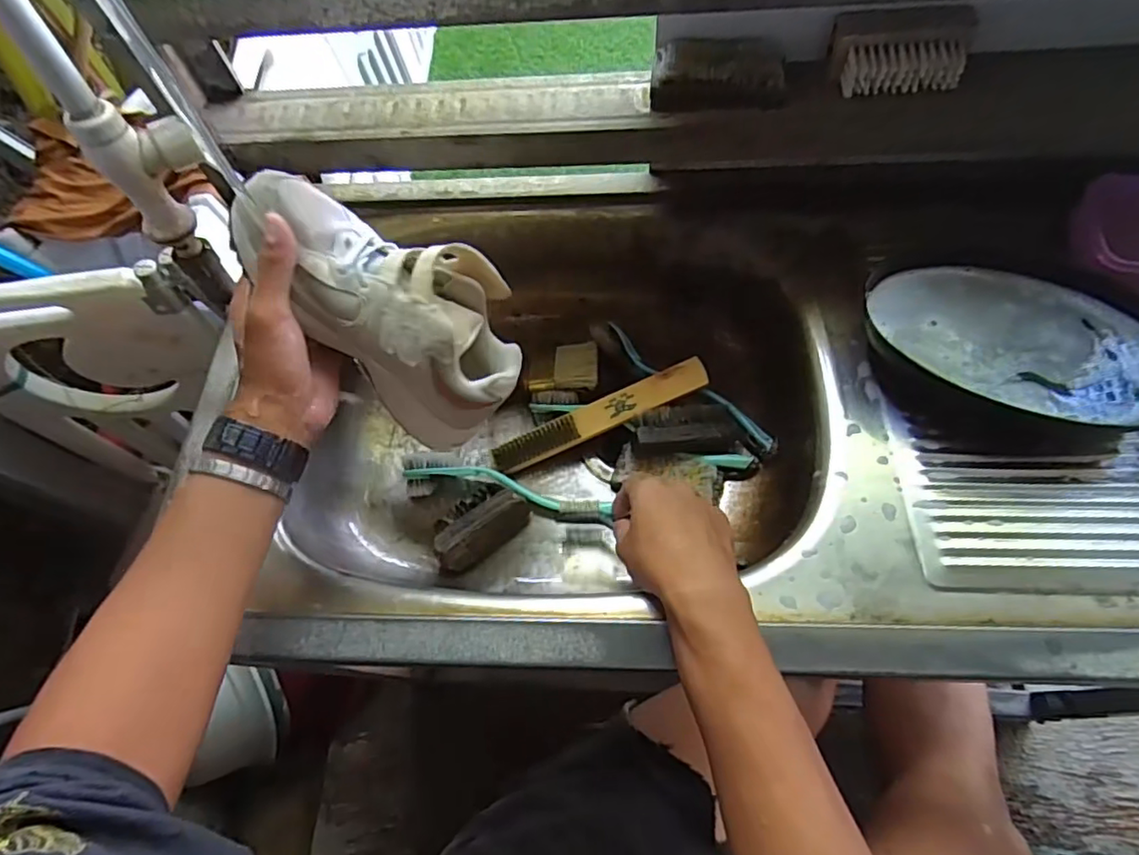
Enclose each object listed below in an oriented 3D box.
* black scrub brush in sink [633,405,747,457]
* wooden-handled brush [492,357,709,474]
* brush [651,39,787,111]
[{"bbox_3d":[0.117,0.003,0.588,0.114,0.037,0.045,-1,63,-11],"label":"black scrub brush in sink"},{"bbox_3d":[0.029,-0.012,0.599,0.223,0.017,0.033,-24,64,8],"label":"wooden-handled brush"},{"bbox_3d":[0.118,-0.280,0.478,0.099,0.029,0.063,1,64,4],"label":"brush"}]

